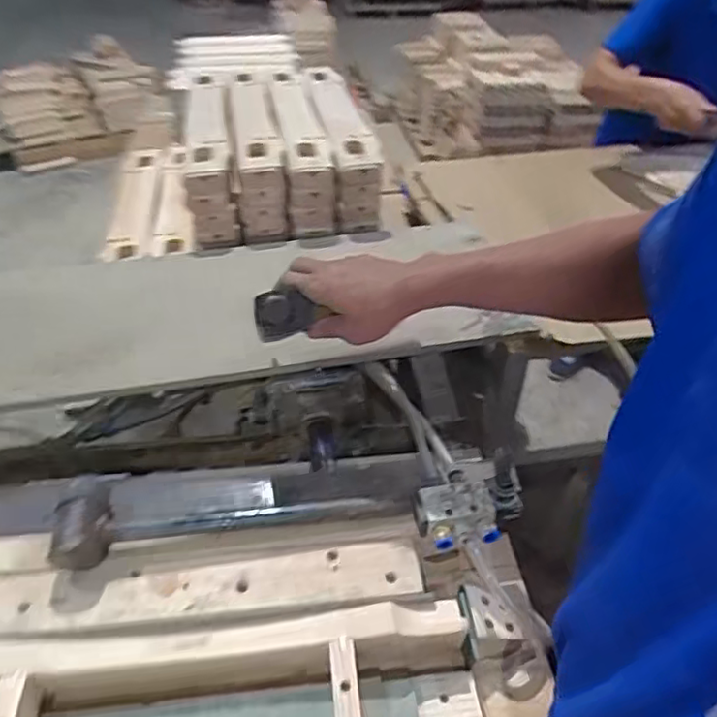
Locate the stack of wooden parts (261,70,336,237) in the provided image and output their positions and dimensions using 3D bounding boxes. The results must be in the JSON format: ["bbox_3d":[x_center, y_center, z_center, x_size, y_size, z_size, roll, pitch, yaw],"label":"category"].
[{"bbox_3d":[-0.098,-0.357,1.029,0.081,0.100,0.449,-5,40,-6],"label":"stack of wooden parts"}]

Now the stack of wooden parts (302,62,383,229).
[{"bbox_3d":[-0.030,-0.372,1.043,0.084,0.105,0.456,-5,40,-6],"label":"stack of wooden parts"}]

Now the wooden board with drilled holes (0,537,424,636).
[{"bbox_3d":[-0.139,0.205,0.557,0.386,0.012,0.059,-4,40,-5],"label":"wooden board with drilled holes"}]

